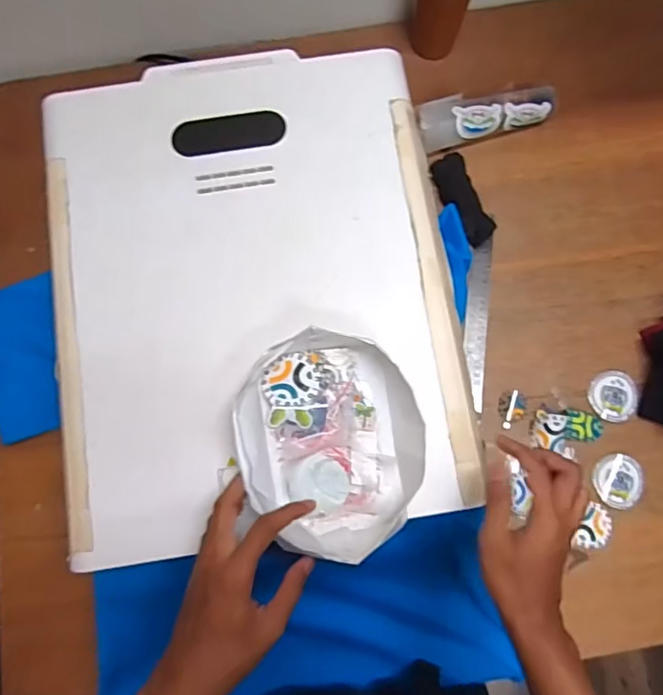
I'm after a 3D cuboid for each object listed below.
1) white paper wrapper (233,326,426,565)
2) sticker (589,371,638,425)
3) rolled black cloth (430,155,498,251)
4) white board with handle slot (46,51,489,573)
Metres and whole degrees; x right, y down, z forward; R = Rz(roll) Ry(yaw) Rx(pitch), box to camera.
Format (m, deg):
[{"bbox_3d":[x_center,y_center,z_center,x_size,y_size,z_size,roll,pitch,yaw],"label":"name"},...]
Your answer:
[{"bbox_3d":[0.004,0.085,0.494,0.162,0.051,0.189,-19,78,-3],"label":"white paper wrapper"},{"bbox_3d":[0.357,0.062,0.686,0.058,0.008,0.062,0,78,1],"label":"sticker"},{"bbox_3d":[0.177,-0.202,0.730,0.049,0.029,0.131,-20,78,-3],"label":"rolled black cloth"},{"bbox_3d":[-0.080,-0.069,0.555,0.398,0.021,0.495,-9,78,0],"label":"white board with handle slot"}]

